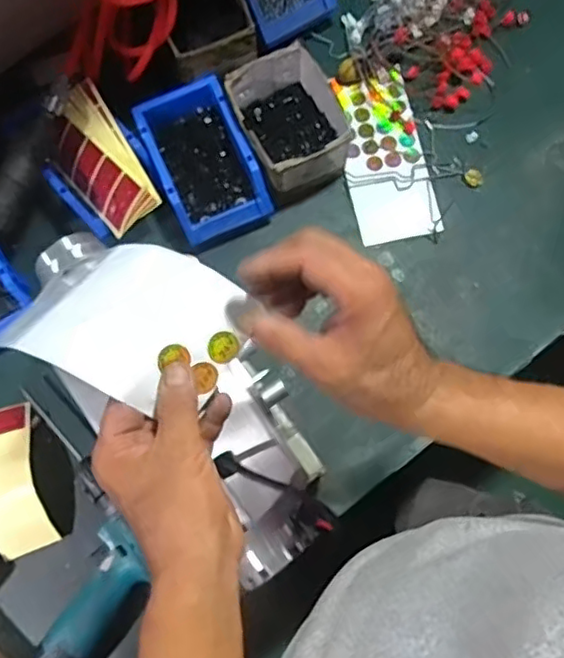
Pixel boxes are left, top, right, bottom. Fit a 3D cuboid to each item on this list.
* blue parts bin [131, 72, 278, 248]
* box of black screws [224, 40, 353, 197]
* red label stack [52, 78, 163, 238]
[{"bbox_3d":[-0.100,-0.211,0.787,0.116,0.072,0.195,-25,79,-4],"label":"blue parts bin"},{"bbox_3d":[0.012,-0.258,0.784,0.125,0.095,0.156,-25,79,-4],"label":"box of black screws"},{"bbox_3d":[-0.226,-0.206,0.768,0.096,0.030,0.180,-39,75,21],"label":"red label stack"}]

